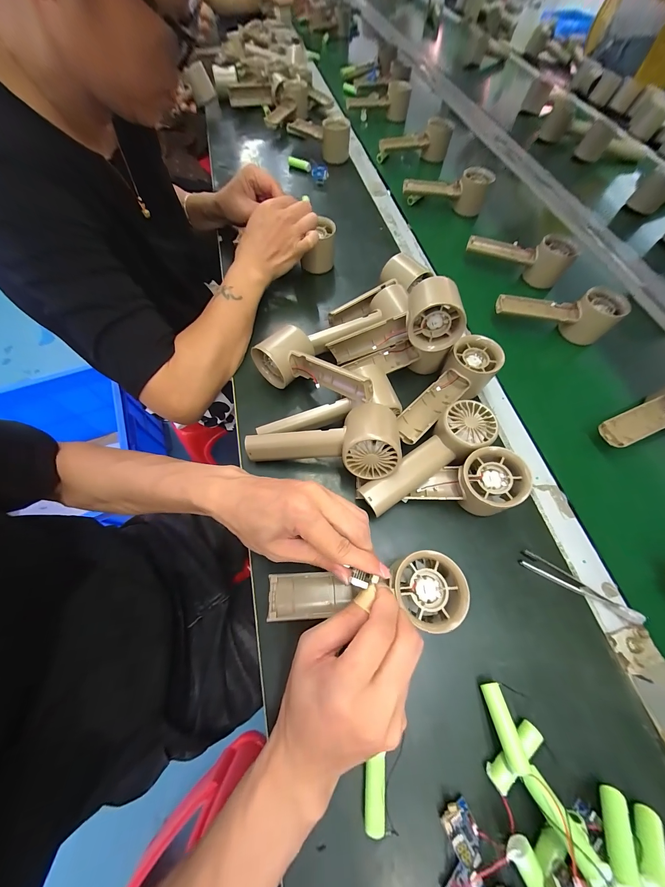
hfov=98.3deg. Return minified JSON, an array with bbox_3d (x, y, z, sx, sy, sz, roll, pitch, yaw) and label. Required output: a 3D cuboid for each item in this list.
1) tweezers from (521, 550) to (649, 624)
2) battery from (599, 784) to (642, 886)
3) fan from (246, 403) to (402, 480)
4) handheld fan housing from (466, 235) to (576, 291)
[{"bbox_3d":[0.231,0.136,0.270,0.102,0.013,0.017,31,69,12],"label":"tweezers"},{"bbox_3d":[0.187,0.258,0.185,0.015,0.012,0.054,40,36,16],"label":"battery"},{"bbox_3d":[-0.013,-0.003,0.290,0.156,0.049,0.071,-4,65,13],"label":"fan"},{"bbox_3d":[0.303,-0.313,0.470,0.153,0.057,0.042,25,68,10],"label":"handheld fan housing"}]

